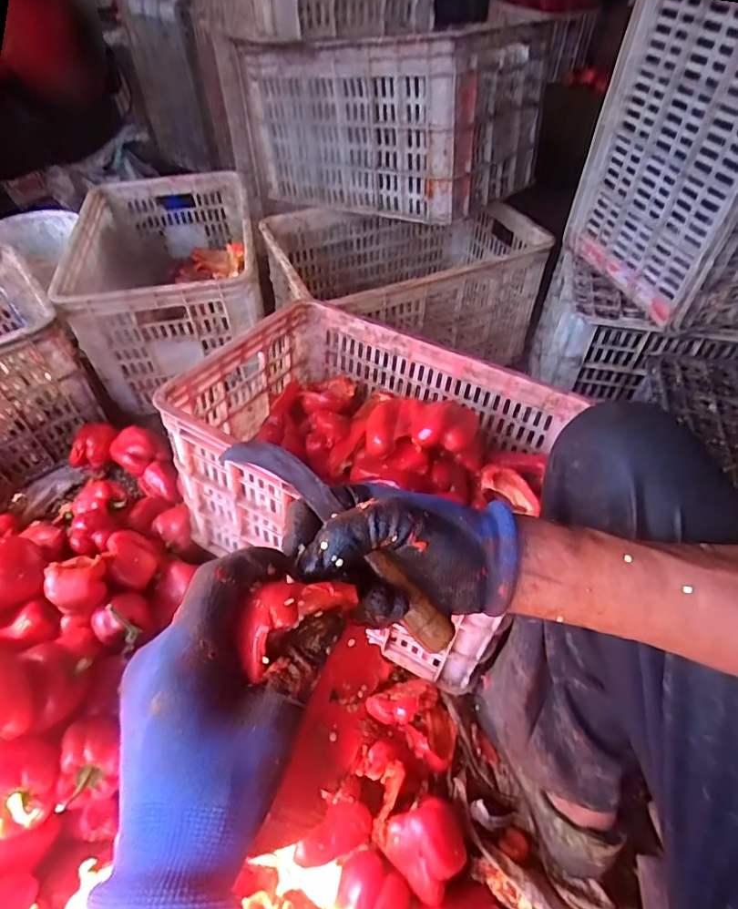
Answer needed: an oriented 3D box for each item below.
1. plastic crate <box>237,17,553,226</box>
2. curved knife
[{"bbox_3d":[0.043,-0.686,1.041,0.542,0.285,0.325,30,55,23],"label":"plastic crate"},{"bbox_3d":[-0.016,0.054,0.318,0.176,0.015,0.035,46,59,3],"label":"curved knife"}]

